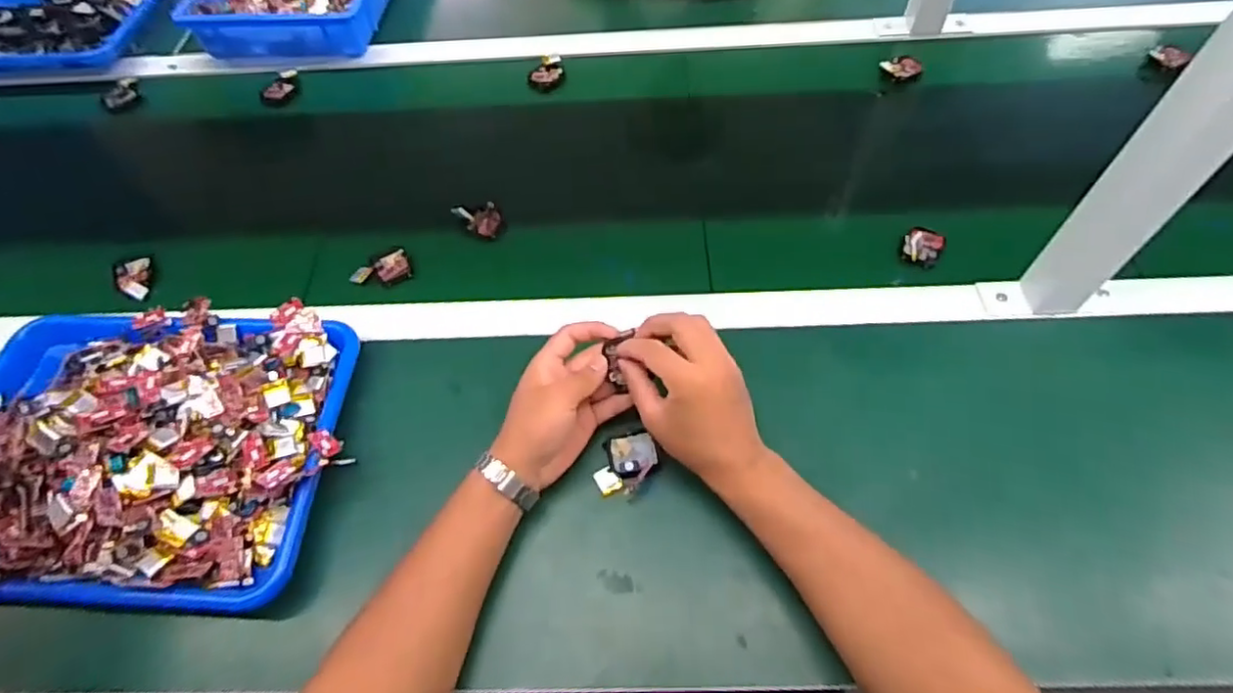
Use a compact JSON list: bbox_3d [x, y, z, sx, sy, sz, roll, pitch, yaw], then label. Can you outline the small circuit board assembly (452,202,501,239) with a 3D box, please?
[{"bbox_3d":[-0.145,-0.137,0.678,0.043,0.024,0.040,-28,61,-14],"label":"small circuit board assembly"}]

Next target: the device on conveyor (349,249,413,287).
[{"bbox_3d":[-0.245,-0.078,0.661,0.059,0.011,0.041,-25,61,-12],"label":"device on conveyor"}]

